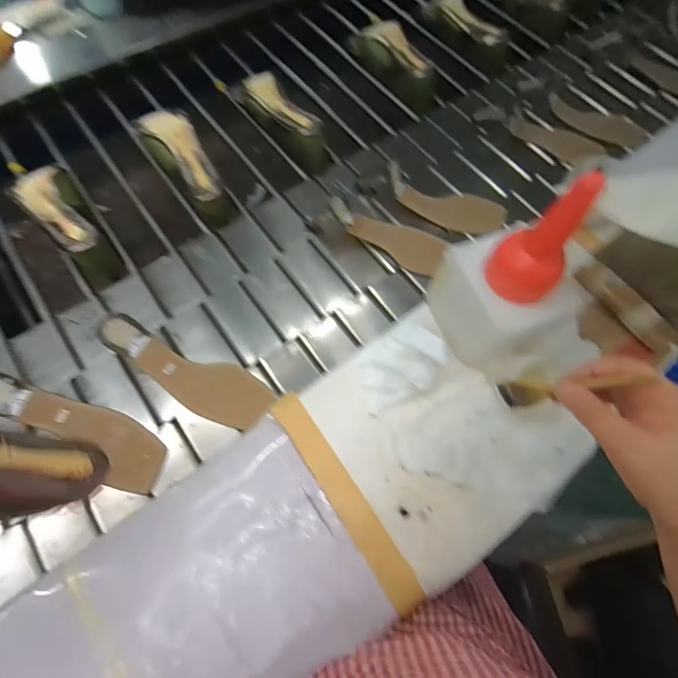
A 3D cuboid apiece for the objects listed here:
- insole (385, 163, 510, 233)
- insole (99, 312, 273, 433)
[{"bbox_3d":[0.171,-0.223,0.631,0.202,0.059,0.081,8,64,5],"label":"insole"},{"bbox_3d":[-0.192,0.044,0.508,0.214,0.046,0.070,29,68,-4],"label":"insole"}]

